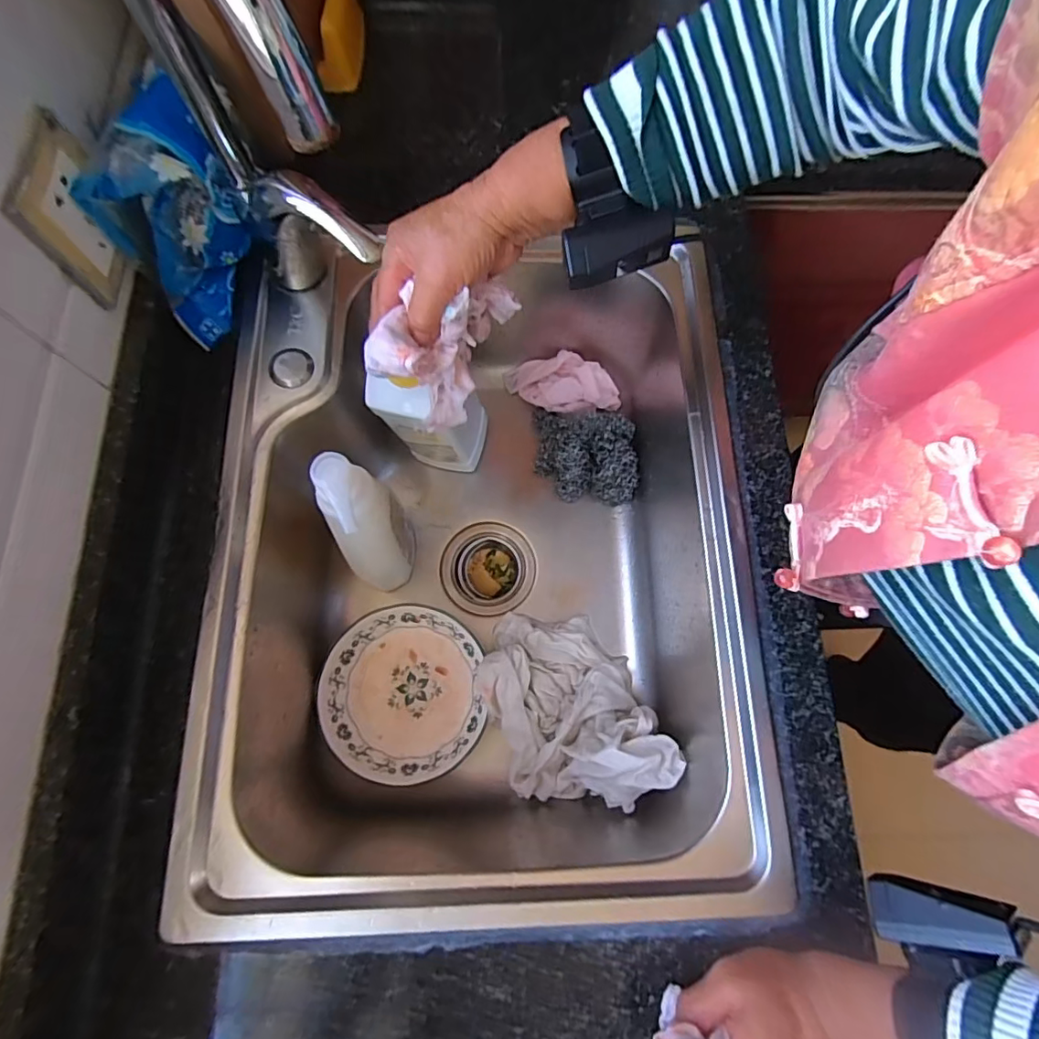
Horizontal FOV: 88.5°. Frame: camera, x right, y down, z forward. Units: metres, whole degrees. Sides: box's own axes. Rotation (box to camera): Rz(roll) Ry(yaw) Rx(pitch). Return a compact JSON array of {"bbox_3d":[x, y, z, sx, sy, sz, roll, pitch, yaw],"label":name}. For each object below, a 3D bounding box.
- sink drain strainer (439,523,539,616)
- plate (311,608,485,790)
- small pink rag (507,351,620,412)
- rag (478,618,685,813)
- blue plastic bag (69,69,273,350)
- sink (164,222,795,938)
[{"bbox_3d":[-0.038,0.061,0.642,0.107,0.053,0.107,0,74,-1],"label":"sink drain strainer"},{"bbox_3d":[-0.122,0.180,0.560,0.164,0.030,0.168,-6,74,-3],"label":"plate"},{"bbox_3d":[0.054,-0.164,0.644,0.132,0.039,0.074,-5,74,-2],"label":"small pink rag"},{"bbox_3d":[0.047,0.177,0.525,0.160,0.106,0.190,-14,75,-5],"label":"rag"},{"bbox_3d":[-0.258,-0.225,0.423,0.097,0.143,0.080,-35,78,-10],"label":"blue plastic bag"},{"bbox_3d":[-0.028,0.056,0.523,0.446,0.209,0.514,0,74,-1],"label":"sink"}]

